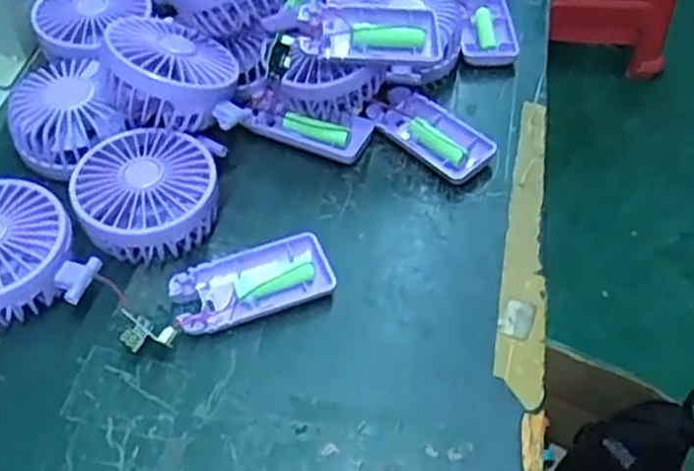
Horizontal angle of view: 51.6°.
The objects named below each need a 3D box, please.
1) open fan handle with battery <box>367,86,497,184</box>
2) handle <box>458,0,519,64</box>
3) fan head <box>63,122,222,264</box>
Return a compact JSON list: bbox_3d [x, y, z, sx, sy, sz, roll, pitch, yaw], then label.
[{"bbox_3d":[0.060,-0.072,0.510,0.044,0.016,0.087,-37,62,-27],"label":"open fan handle with battery"},{"bbox_3d":[0.112,-0.172,0.587,0.043,0.017,0.084,0,52,-2],"label":"handle"},{"bbox_3d":[-0.125,-0.024,0.450,0.084,0.042,0.081,1,52,-1],"label":"fan head"}]

